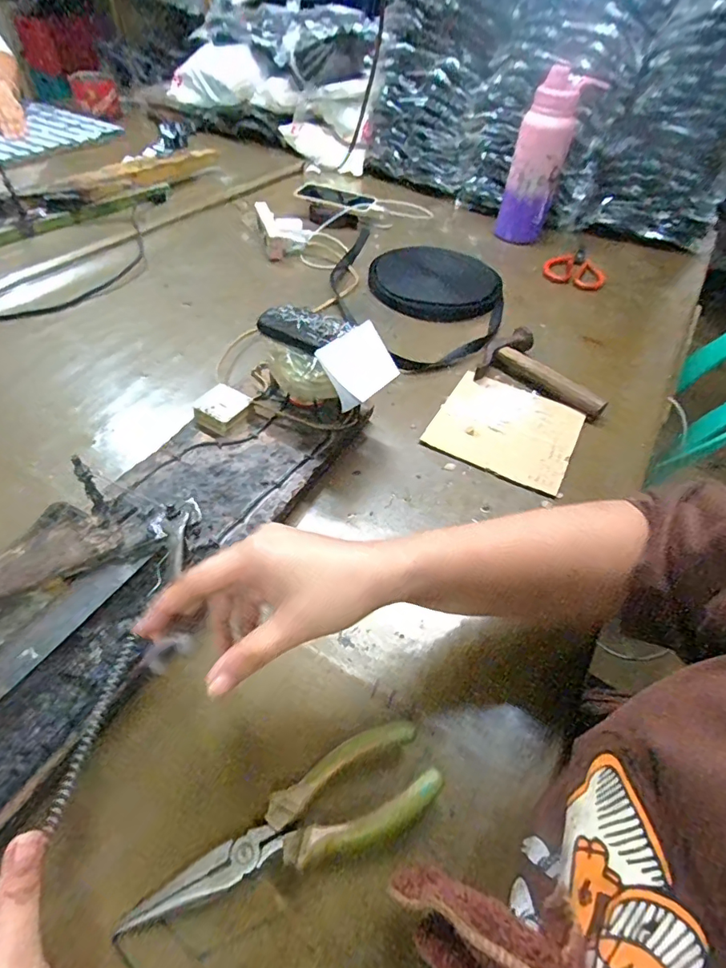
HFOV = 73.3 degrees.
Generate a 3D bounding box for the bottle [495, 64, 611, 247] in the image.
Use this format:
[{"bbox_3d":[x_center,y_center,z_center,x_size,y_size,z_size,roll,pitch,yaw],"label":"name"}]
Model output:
[{"bbox_3d":[0.308,-0.551,0.846,0.100,0.238,0.084,12,48,6],"label":"bottle"}]

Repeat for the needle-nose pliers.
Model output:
[{"bbox_3d":[-0.044,0.217,0.302,0.191,0.026,0.055,-19,52,-20],"label":"needle-nose pliers"}]

